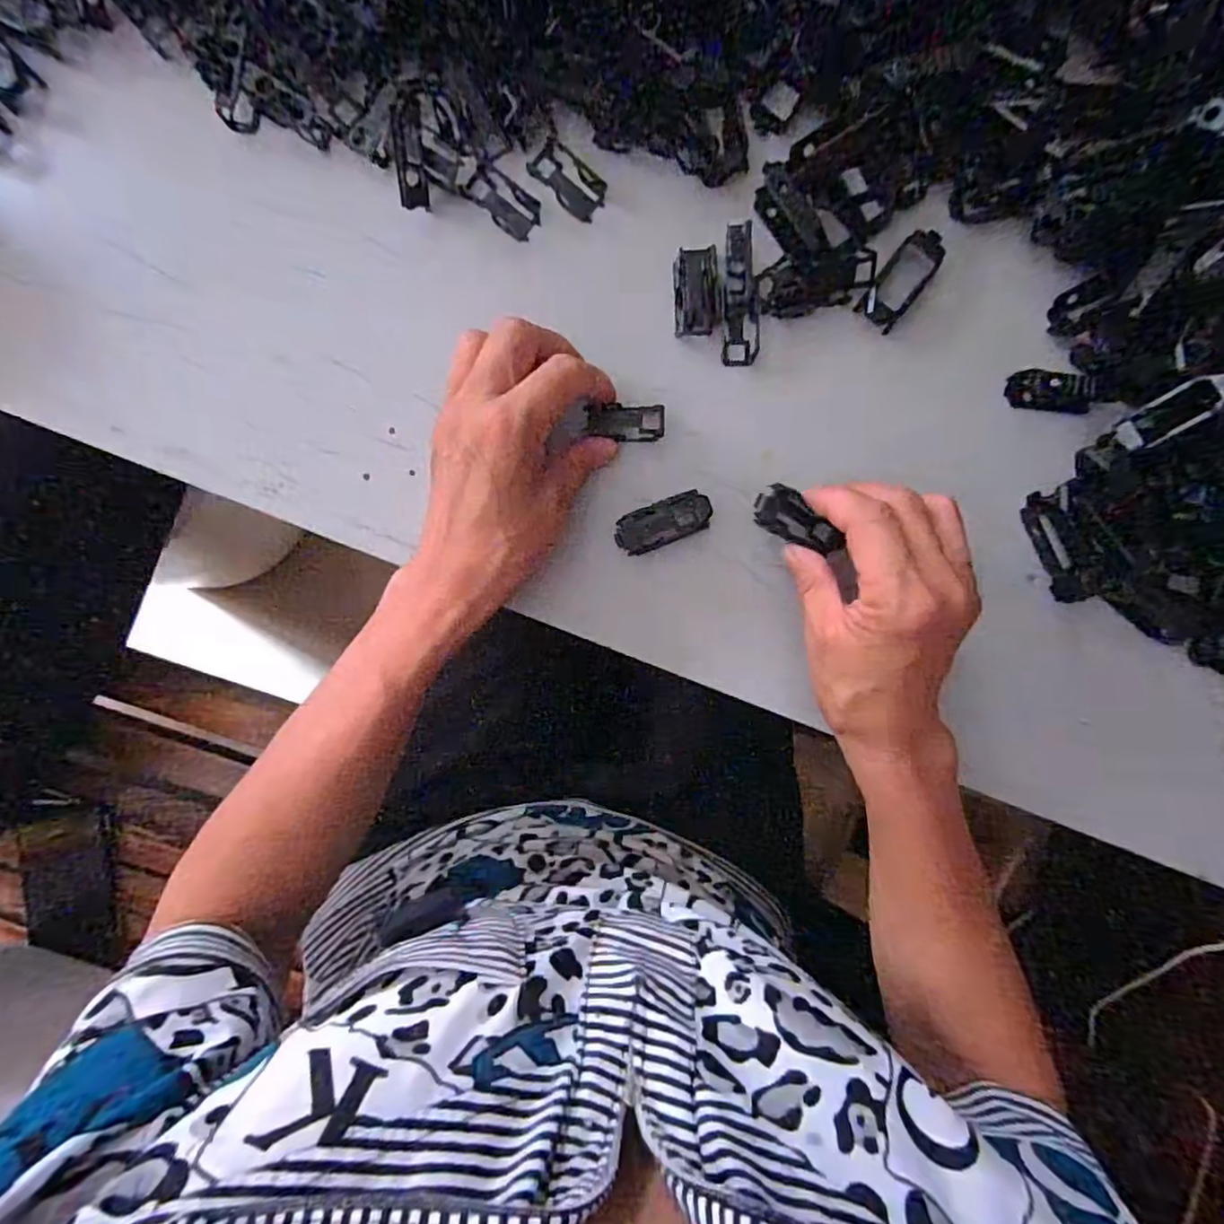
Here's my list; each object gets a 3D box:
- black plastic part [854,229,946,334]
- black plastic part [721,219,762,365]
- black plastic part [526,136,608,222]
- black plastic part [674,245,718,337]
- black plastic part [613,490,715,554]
[{"bbox_3d":[0.149,-0.171,0.322,0.022,0.006,0.052,35,97,-5],"label":"black plastic part"},{"bbox_3d":[0.065,-0.160,0.319,0.019,0.009,0.064,-4,98,1],"label":"black plastic part"},{"bbox_3d":[-0.022,-0.219,0.321,0.039,0.004,0.023,36,97,-5],"label":"black plastic part"},{"bbox_3d":[0.042,-0.162,0.320,0.021,0.006,0.040,-2,98,0],"label":"black plastic part"},{"bbox_3d":[0.027,-0.047,0.331,0.050,0.014,0.021,-21,98,3],"label":"black plastic part"}]

